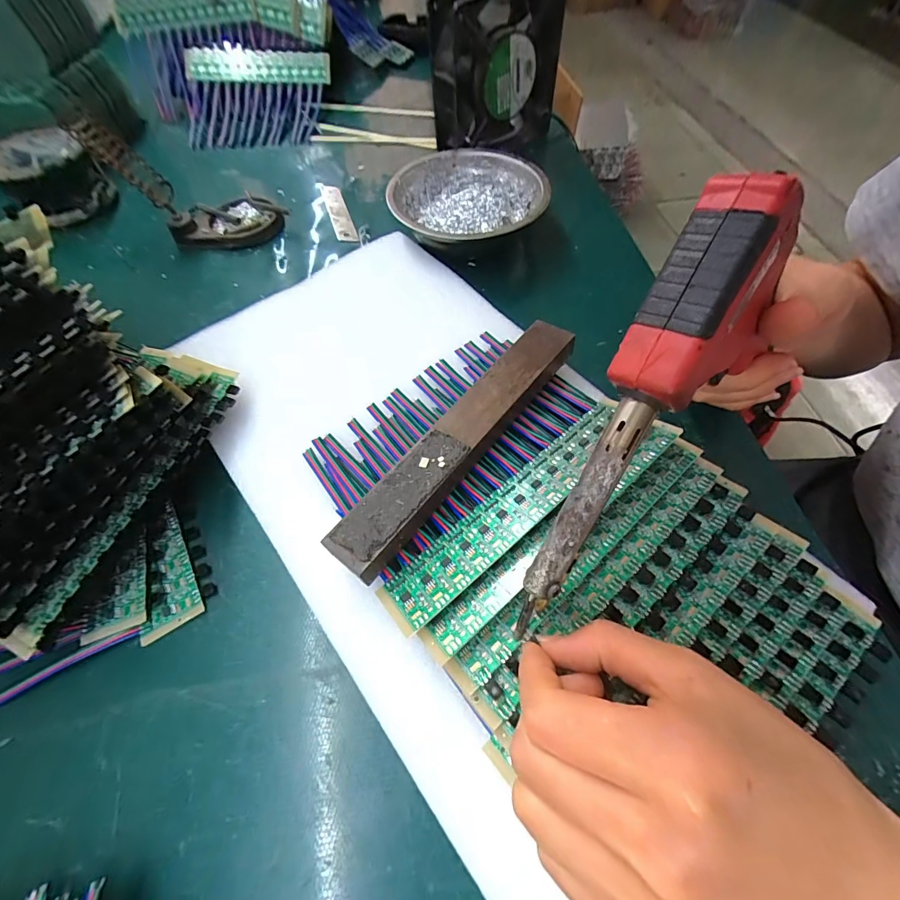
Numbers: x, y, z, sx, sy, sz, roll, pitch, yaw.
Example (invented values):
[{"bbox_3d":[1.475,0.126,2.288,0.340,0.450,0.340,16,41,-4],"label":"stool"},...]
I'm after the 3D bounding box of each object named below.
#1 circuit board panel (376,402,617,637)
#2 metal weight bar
[{"bbox_3d":[0.035,0.026,0.210,0.158,0.010,0.029,-37,65,-18],"label":"circuit board panel"},{"bbox_3d":[0.009,-0.007,0.236,0.030,0.022,0.182,34,66,20],"label":"metal weight bar"}]

